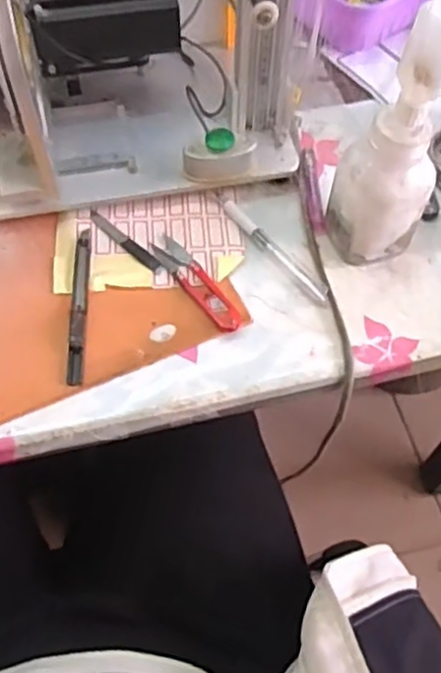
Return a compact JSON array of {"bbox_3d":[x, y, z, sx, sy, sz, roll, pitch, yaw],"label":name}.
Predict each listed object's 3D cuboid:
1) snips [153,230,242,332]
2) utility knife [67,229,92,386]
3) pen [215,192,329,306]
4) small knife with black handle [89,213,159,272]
[{"bbox_3d":[-0.019,-0.042,0.525,0.022,0.010,0.102,-30,64,-18],"label":"snips"},{"bbox_3d":[-0.107,-0.026,0.519,0.012,0.006,0.136,-2,59,-2],"label":"utility knife"},{"bbox_3d":[0.039,-0.073,0.548,0.012,0.008,0.131,-35,66,-20],"label":"pen"},{"bbox_3d":[-0.078,-0.077,0.553,0.081,0.004,0.011,38,65,20],"label":"small knife with black handle"}]

